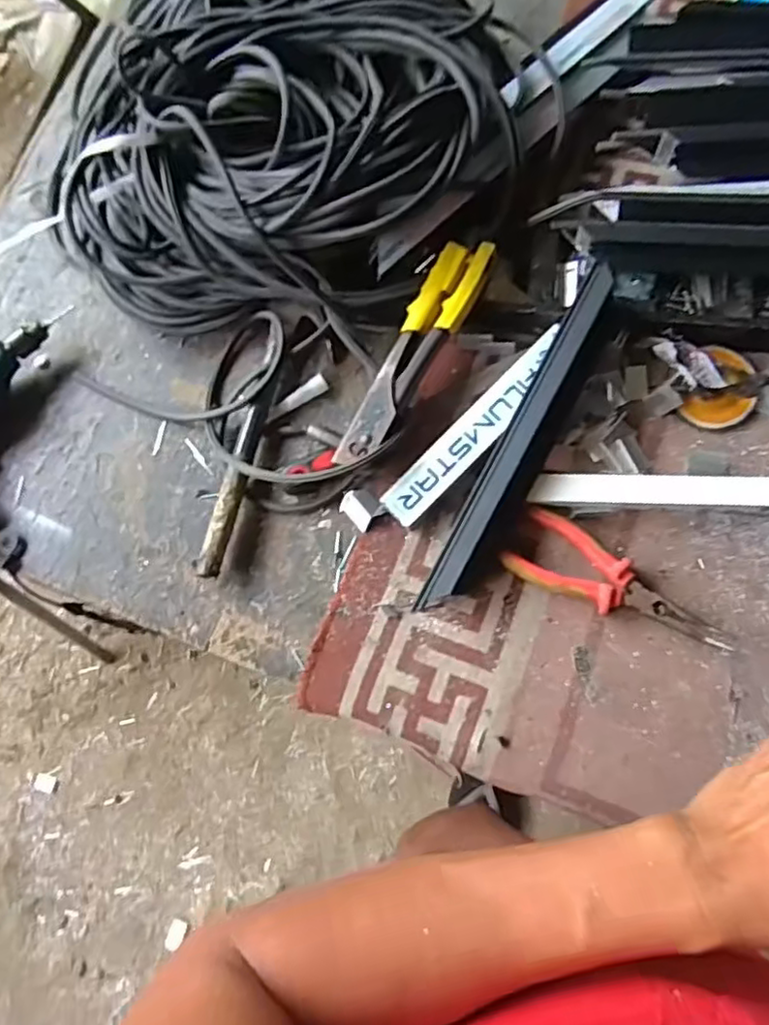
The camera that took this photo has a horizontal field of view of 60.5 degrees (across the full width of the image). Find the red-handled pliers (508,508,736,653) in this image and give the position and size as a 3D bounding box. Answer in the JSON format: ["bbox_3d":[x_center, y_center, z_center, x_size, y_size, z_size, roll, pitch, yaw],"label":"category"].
[{"bbox_3d":[0.211,0.065,0.594,0.195,0.025,0.062,26,79,13],"label":"red-handled pliers"}]

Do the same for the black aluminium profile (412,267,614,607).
[{"bbox_3d":[0.124,-0.068,0.611,0.033,0.045,0.345,28,87,11],"label":"black aluminium profile"}]

